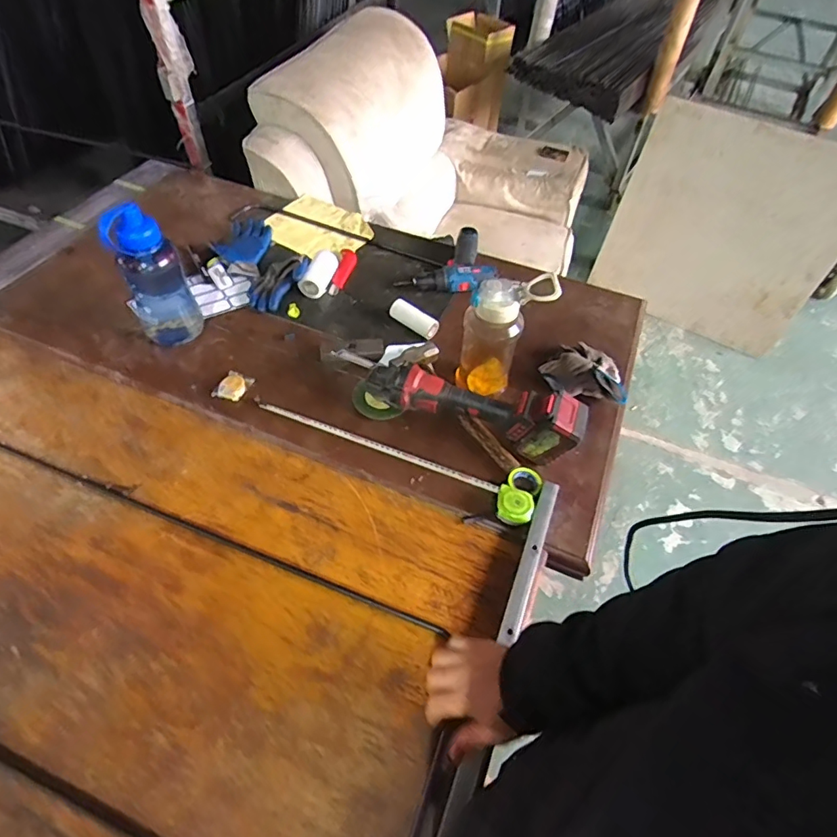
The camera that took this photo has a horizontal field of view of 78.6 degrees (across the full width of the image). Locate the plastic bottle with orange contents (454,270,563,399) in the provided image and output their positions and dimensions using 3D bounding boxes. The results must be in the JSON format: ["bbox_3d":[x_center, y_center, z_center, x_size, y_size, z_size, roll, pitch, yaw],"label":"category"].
[{"bbox_3d":[0.142,-0.140,0.864,0.136,0.215,0.079,5,54,2],"label":"plastic bottle with orange contents"}]

